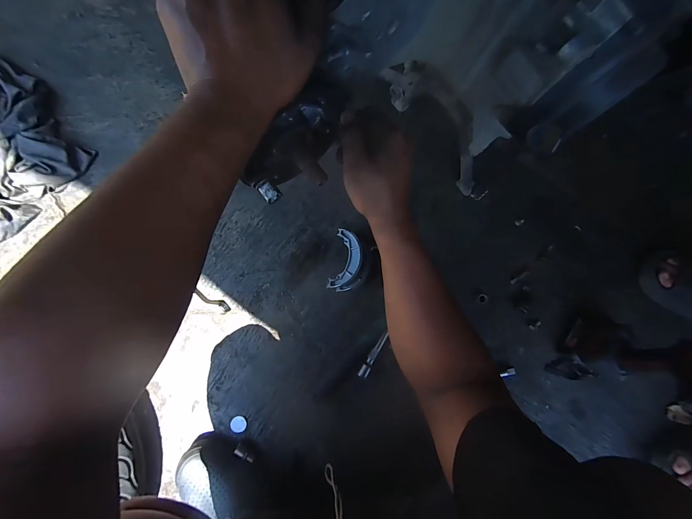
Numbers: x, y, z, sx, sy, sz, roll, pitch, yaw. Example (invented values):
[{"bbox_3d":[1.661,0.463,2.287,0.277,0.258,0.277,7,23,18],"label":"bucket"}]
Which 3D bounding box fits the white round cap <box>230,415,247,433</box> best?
[{"bbox_3d":[-0.199,0.307,0.549,0.029,0.009,0.026,33,81,0],"label":"white round cap"}]

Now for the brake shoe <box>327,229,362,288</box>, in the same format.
[{"bbox_3d":[0.001,0.001,0.573,0.052,0.018,0.116,12,82,-4],"label":"brake shoe"}]

